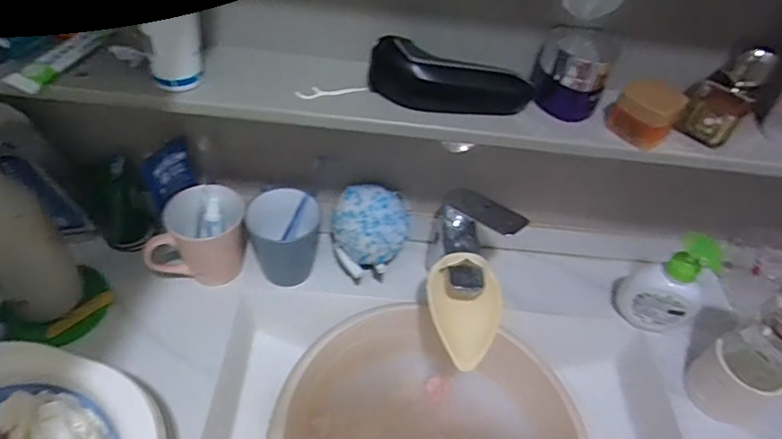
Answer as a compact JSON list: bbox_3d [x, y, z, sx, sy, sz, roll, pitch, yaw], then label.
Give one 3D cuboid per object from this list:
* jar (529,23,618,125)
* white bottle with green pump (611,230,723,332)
[{"bbox_3d":[0.177,-0.147,0.519,0.068,0.071,0.068,4,47,-4],"label":"jar"},{"bbox_3d":[0.342,0.075,0.655,0.059,0.159,0.090,-33,59,-32],"label":"white bottle with green pump"}]

